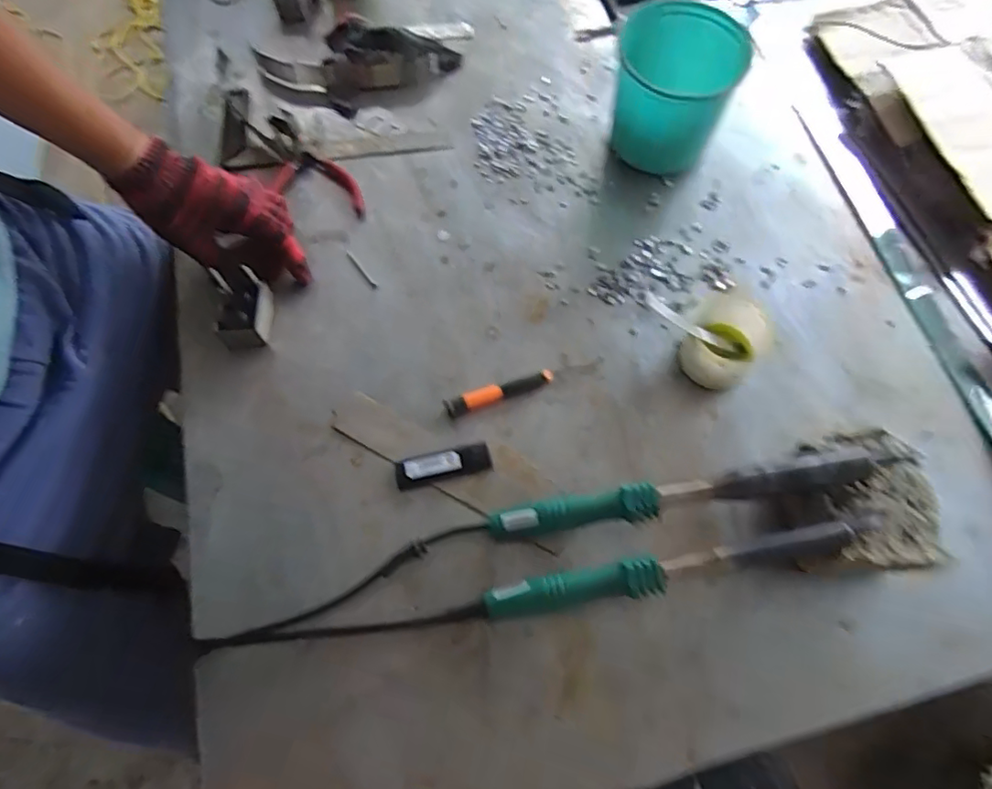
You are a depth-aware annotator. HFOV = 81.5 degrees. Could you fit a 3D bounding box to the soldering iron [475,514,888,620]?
[{"bbox_3d":[0.122,0.123,0.404,0.270,0.028,0.025,-15,66,10],"label":"soldering iron"}]

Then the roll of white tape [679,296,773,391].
[{"bbox_3d":[0.197,-0.048,0.501,0.074,0.049,0.077,41,72,16],"label":"roll of white tape"}]

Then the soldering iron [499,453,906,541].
[{"bbox_3d":[0.132,0.075,0.419,0.282,0.023,0.023,-11,66,11],"label":"soldering iron"}]

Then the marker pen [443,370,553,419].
[{"bbox_3d":[0.003,-0.001,0.499,0.095,0.010,0.015,-17,67,-8],"label":"marker pen"}]

